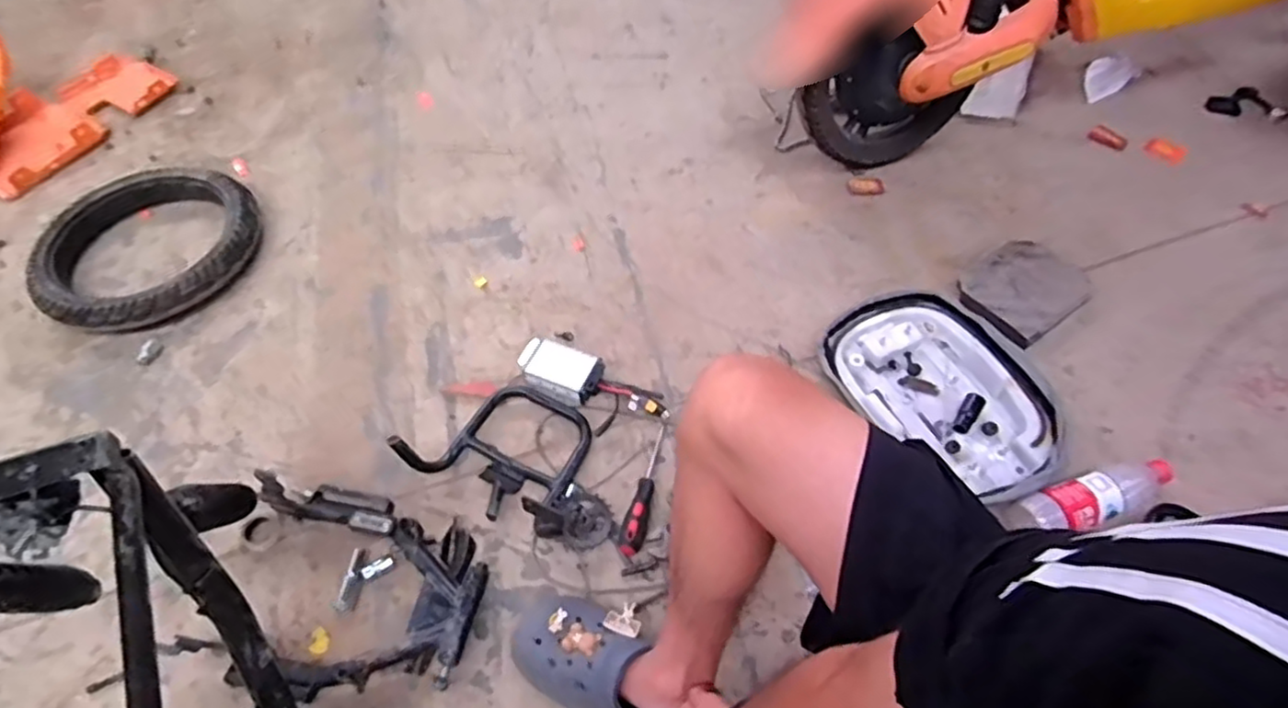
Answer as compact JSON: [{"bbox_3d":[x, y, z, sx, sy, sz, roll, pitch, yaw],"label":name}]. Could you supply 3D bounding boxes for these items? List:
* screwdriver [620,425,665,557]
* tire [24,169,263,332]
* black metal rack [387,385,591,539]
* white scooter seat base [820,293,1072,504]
[{"bbox_3d":[-0.002,0.179,0.939,0.032,0.037,0.187,9,56,6],"label":"screwdriver"},{"bbox_3d":[-0.878,-0.199,1.218,0.352,0.071,0.344,0,56,0],"label":"tire"},{"bbox_3d":[-0.171,0.127,0.950,0.273,0.111,0.203,26,59,17],"label":"black metal rack"},{"bbox_3d":[0.447,0.047,1.031,0.283,0.059,0.340,-27,60,-18],"label":"white scooter seat base"}]

